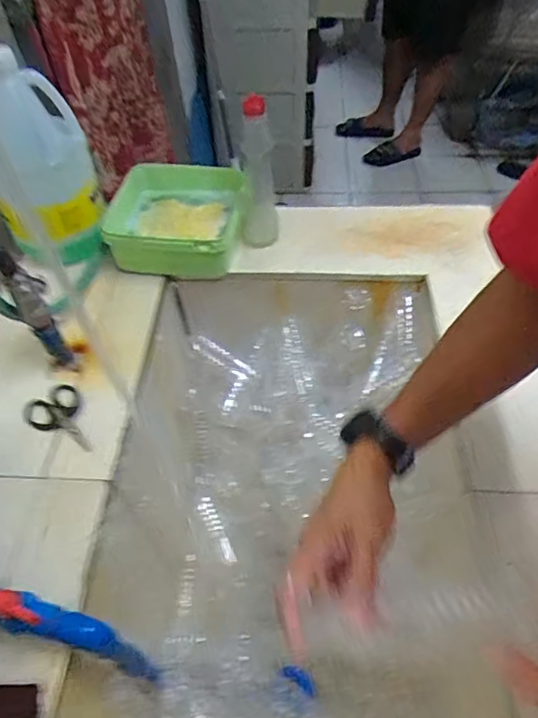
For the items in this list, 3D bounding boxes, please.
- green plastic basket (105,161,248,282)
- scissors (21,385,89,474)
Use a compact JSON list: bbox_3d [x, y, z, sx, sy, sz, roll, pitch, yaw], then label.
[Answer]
[{"bbox_3d":[-0.139,-0.220,0.830,0.205,0.081,0.214,-1,51,4],"label":"green plastic basket"},{"bbox_3d":[-0.258,0.077,0.635,0.066,0.015,0.110,-24,53,-14],"label":"scissors"}]

